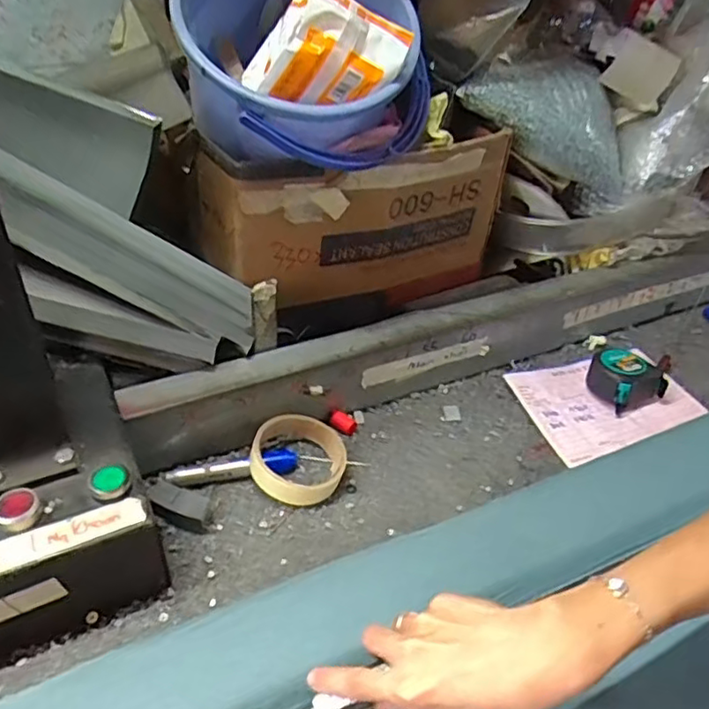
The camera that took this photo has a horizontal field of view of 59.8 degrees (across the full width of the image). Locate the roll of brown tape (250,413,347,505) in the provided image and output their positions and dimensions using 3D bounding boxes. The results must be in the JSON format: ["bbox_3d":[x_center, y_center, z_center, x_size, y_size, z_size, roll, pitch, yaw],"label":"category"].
[{"bbox_3d":[-0.050,0.093,0.558,0.087,0.029,0.087,21,39,-1],"label":"roll of brown tape"}]

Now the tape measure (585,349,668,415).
[{"bbox_3d":[0.294,0.030,0.670,0.076,0.043,0.063,27,43,26],"label":"tape measure"}]

